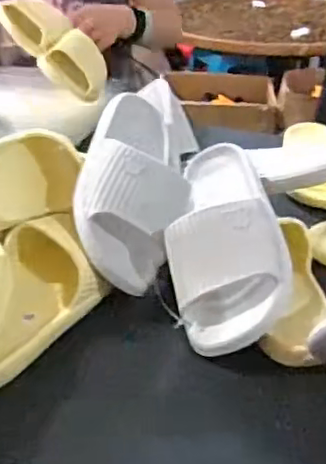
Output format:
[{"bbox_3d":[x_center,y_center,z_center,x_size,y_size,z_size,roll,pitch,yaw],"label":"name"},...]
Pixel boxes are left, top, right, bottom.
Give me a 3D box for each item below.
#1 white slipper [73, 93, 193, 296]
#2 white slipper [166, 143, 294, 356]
[{"bbox_3d":[-0.027,-0.057,0.664,0.116,0.072,0.256,2,50,2],"label":"white slipper"},{"bbox_3d":[0.061,-0.011,0.630,0.111,0.073,0.275,1,45,0],"label":"white slipper"}]

